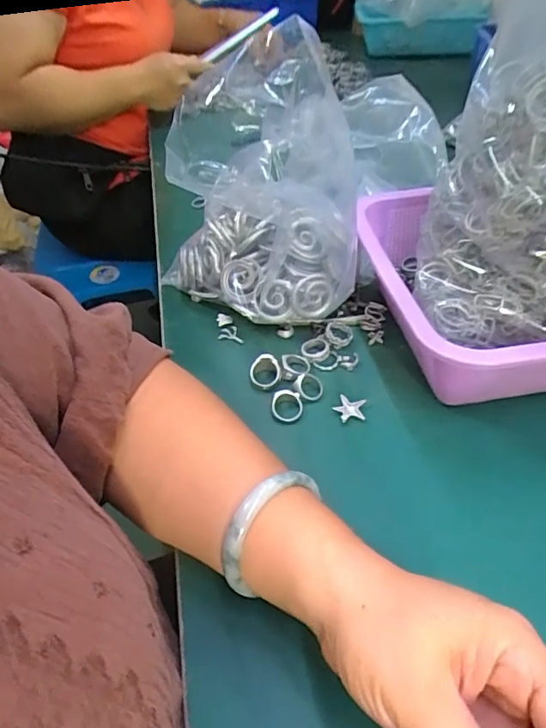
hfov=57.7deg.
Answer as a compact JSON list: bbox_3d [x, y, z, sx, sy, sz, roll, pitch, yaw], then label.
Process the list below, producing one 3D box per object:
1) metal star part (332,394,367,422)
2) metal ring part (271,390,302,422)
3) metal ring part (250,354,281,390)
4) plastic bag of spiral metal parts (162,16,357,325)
[{"bbox_3d":[0.057,0.034,0.370,0.023,0.005,0.020,13,48,16],"label":"metal star part"},{"bbox_3d":[0.011,0.031,0.372,0.022,0.014,0.023,-3,44,4],"label":"metal ring part"},{"bbox_3d":[-0.006,0.005,0.390,0.024,0.018,0.021,-19,47,-14],"label":"metal ring part"},{"bbox_3d":[-0.018,-0.127,0.403,0.168,0.206,0.094,-8,45,-4],"label":"plastic bag of spiral metal parts"}]

